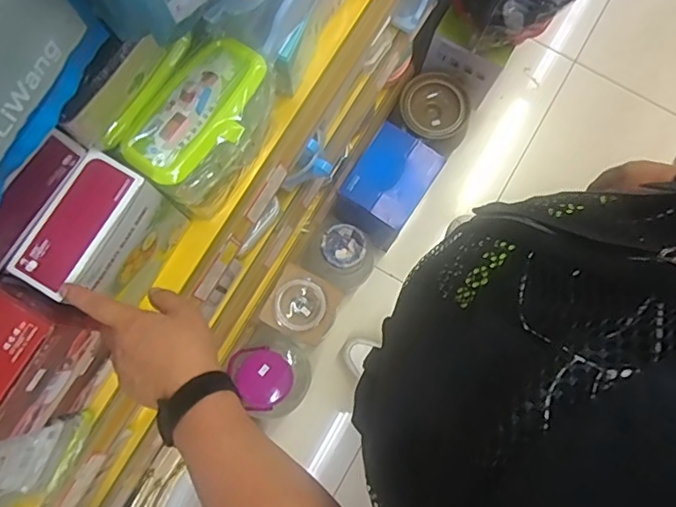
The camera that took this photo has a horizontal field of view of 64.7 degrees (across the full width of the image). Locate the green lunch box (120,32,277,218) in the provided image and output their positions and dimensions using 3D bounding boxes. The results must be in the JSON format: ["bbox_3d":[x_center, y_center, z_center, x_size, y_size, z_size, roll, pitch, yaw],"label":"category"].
[{"bbox_3d":[-0.142,-0.141,0.583,0.104,0.093,0.173,29,80,4],"label":"green lunch box"}]

